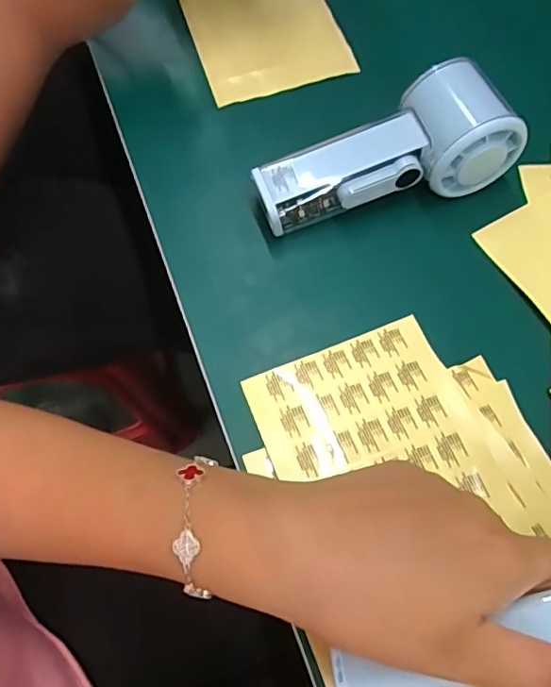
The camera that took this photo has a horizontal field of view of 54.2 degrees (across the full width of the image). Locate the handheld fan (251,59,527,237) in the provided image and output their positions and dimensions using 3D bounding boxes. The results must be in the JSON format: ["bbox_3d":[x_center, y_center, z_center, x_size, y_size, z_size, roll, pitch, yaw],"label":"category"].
[{"bbox_3d":[0.062,-0.111,0.315,0.152,0.057,0.058,-17,67,-5],"label":"handheld fan"}]

